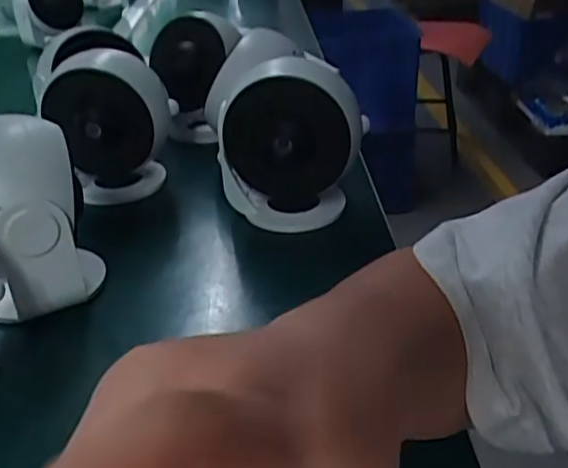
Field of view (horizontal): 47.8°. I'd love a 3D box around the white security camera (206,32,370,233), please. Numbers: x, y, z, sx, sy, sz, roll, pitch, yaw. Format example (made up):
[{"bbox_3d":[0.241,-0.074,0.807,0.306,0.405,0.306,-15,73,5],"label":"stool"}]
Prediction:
[{"bbox_3d":[0.002,-0.097,0.567,0.107,0.151,0.100,-21,35,-28],"label":"white security camera"}]

